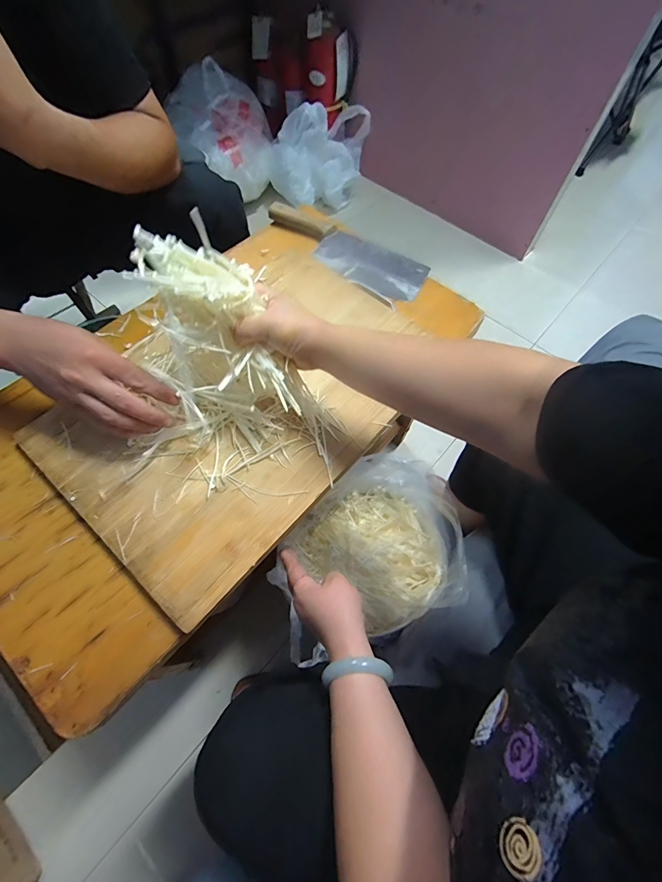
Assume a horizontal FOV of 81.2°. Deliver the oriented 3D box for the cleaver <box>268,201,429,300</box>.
[{"bbox_3d":[0.017,-0.317,0.641,0.287,0.025,0.094,26,64,10],"label":"cleaver"}]

